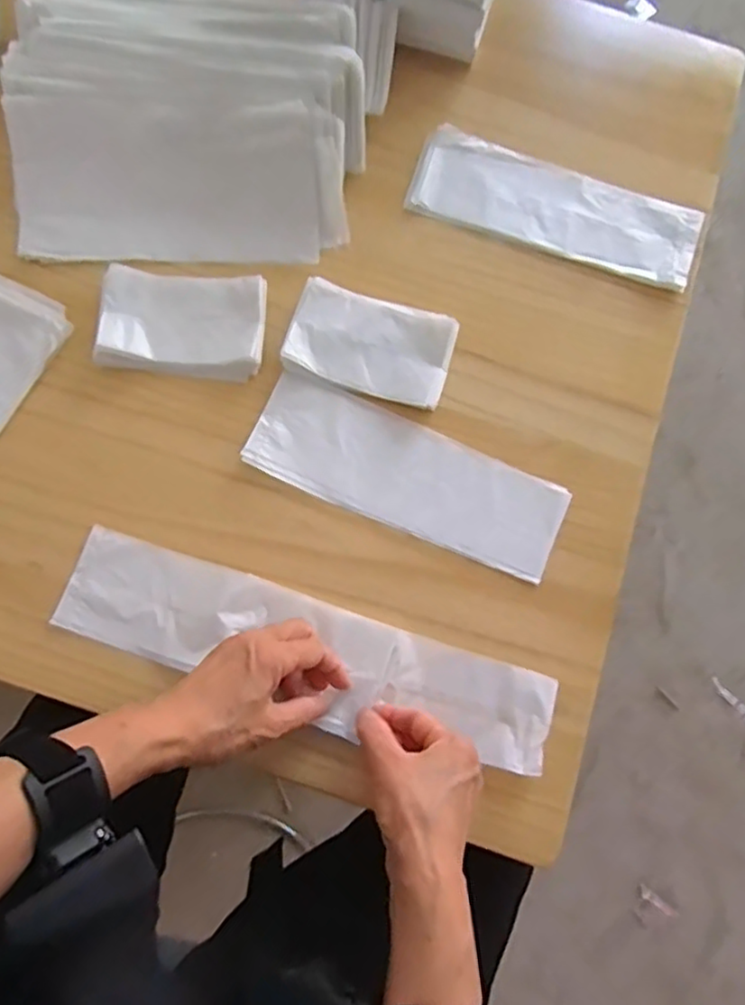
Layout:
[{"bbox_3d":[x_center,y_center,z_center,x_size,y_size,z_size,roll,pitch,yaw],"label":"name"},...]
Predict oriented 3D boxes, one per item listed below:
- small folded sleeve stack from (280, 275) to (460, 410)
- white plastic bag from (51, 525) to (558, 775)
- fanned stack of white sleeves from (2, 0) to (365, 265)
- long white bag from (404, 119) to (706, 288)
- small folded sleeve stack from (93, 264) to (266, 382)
[{"bbox_3d":[-0.001,-0.129,0.545,0.129,0.024,0.080,16,76,2],"label":"small folded sleeve stack"},{"bbox_3d":[-0.048,0.108,0.481,0.358,0.019,0.079,17,76,3],"label":"white plastic bag"},{"bbox_3d":[-0.155,-0.361,0.570,0.279,0.075,0.303,-1,76,-2],"label":"fanned stack of white sleeves"},{"bbox_3d":[0.161,-0.259,0.587,0.247,0.018,0.083,18,76,3],"label":"long white bag"},{"bbox_3d":[-0.154,-0.146,0.542,0.130,0.020,0.080,6,76,0],"label":"small folded sleeve stack"}]

